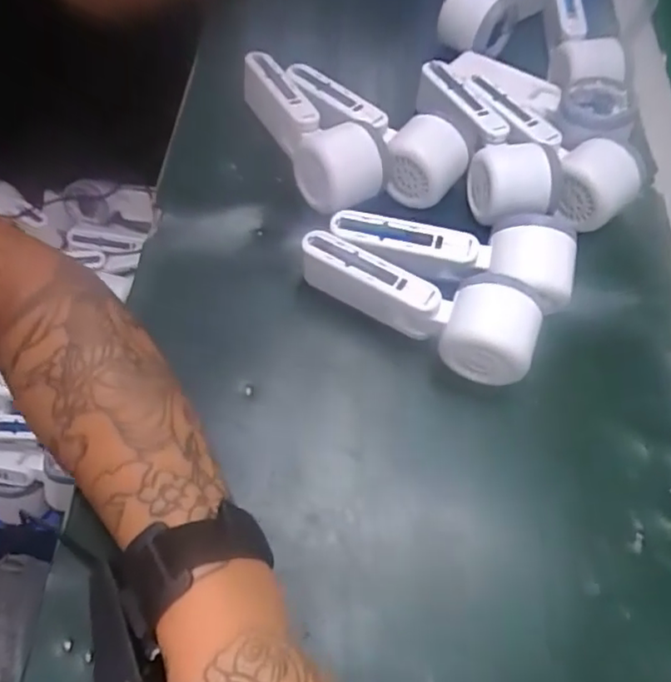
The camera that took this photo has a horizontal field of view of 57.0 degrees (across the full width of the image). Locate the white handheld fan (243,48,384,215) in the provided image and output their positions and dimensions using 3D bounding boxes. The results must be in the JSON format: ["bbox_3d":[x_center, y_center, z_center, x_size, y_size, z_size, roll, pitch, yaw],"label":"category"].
[{"bbox_3d":[-0.022,-0.167,0.495,0.057,0.067,0.152,-22,65,-16],"label":"white handheld fan"}]

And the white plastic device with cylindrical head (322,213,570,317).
[{"bbox_3d":[0.081,-0.053,0.423,0.171,0.046,0.057,9,60,0],"label":"white plastic device with cylindrical head"}]

